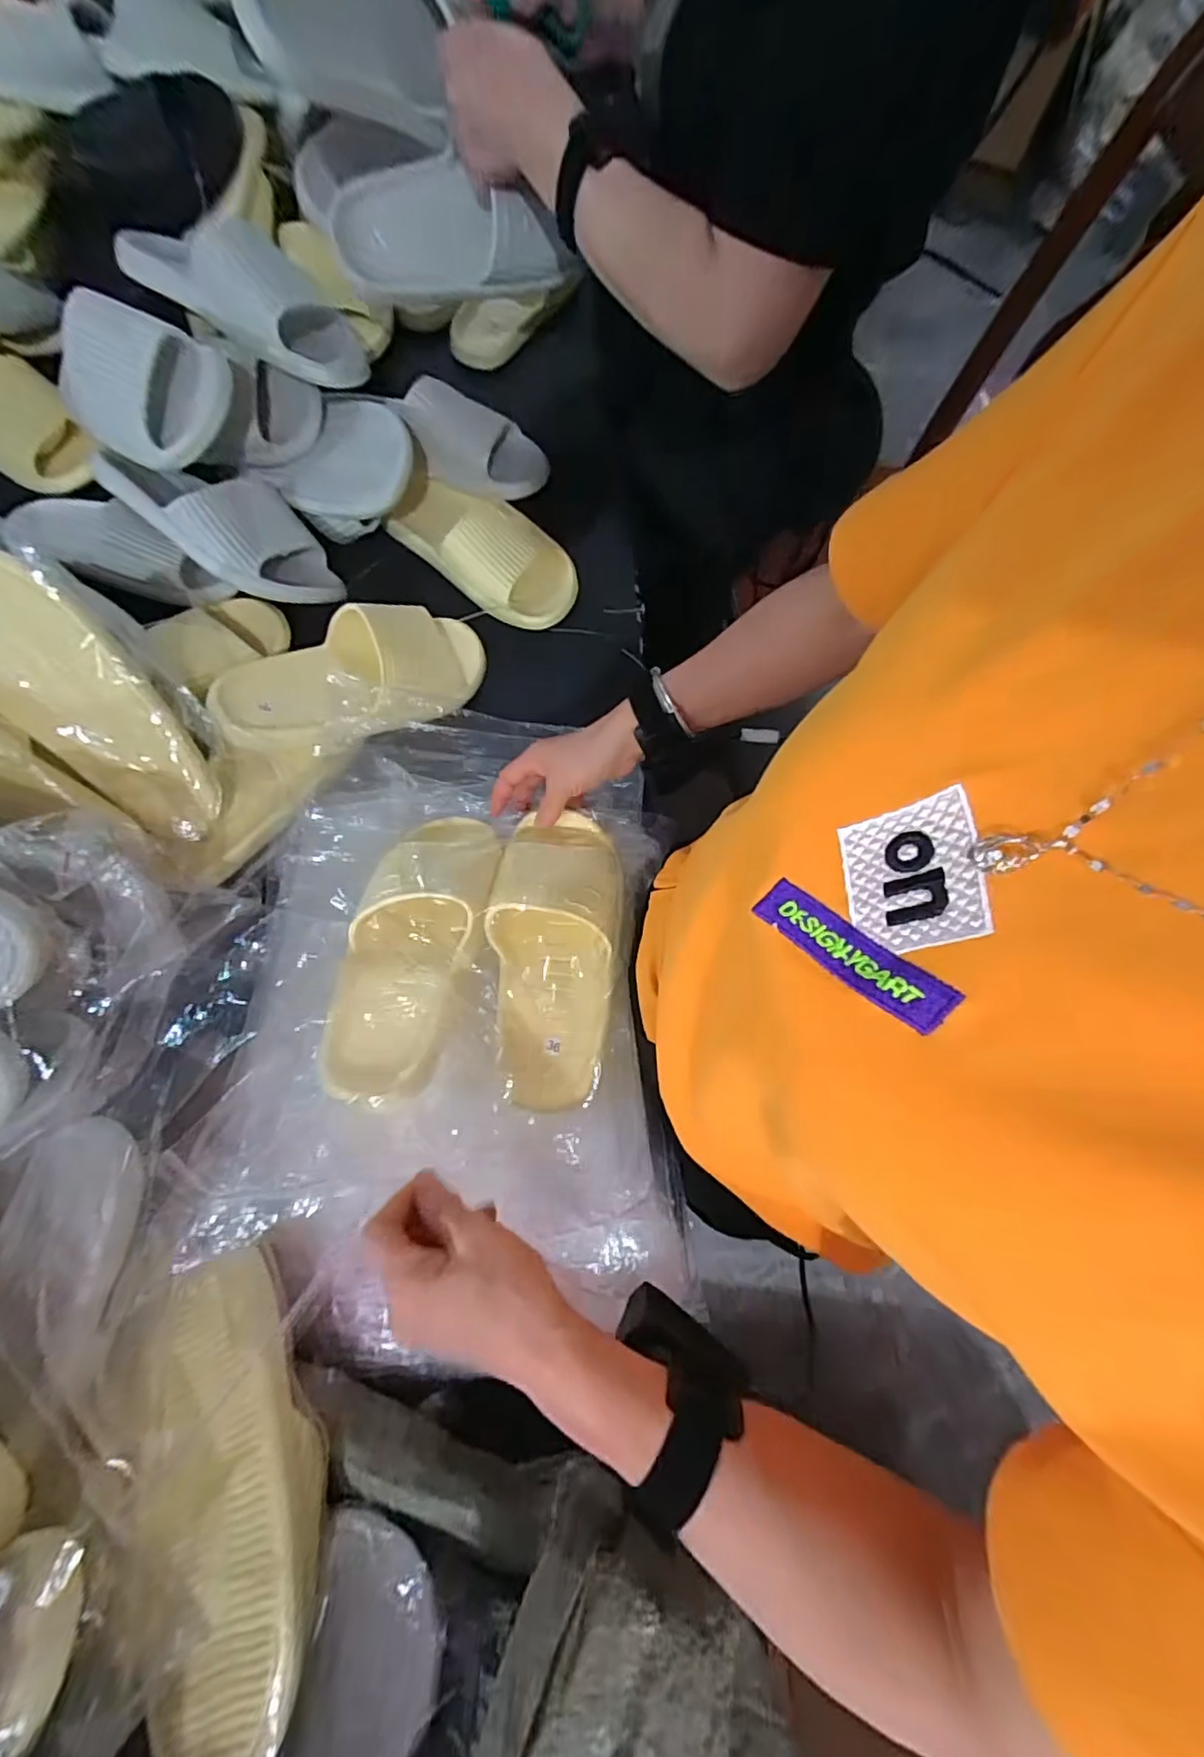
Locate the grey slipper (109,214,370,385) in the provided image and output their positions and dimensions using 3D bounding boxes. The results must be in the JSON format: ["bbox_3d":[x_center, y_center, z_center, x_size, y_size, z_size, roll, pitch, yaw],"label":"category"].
[{"bbox_3d":[-0.348,-0.577,0.577,0.260,0.080,0.102,38,78,8],"label":"grey slipper"}]

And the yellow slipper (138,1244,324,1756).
[{"bbox_3d":[-0.232,0.362,0.354,0.105,0.055,0.242,-20,64,-6],"label":"yellow slipper"}]

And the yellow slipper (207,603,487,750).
[{"bbox_3d":[-0.221,-0.185,0.547,0.247,0.058,0.112,-29,77,-25],"label":"yellow slipper"}]

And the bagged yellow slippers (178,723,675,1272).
[{"bbox_3d":[-0.111,0.063,0.469,0.301,0.096,0.422,-2,75,-1],"label":"bagged yellow slippers"}]

